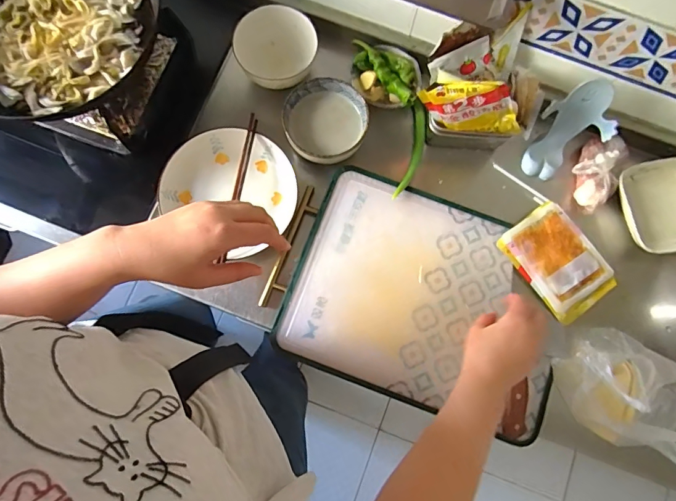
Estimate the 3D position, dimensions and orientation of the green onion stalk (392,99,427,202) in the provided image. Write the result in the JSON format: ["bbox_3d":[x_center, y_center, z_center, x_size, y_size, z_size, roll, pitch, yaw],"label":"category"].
[{"bbox_3d":[0.117,-0.152,0.659,0.034,0.034,0.155,12,79,1],"label":"green onion stalk"}]

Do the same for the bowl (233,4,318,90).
[{"bbox_3d":[-0.094,-0.307,0.643,0.121,0.051,0.112,0,79,-1],"label":"bowl"}]

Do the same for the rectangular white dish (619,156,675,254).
[{"bbox_3d":[0.504,-0.065,0.655,0.136,0.048,0.140,-11,80,-3],"label":"rectangular white dish"}]

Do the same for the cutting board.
[{"bbox_3d":[0.133,0.070,0.622,0.387,0.012,0.301,20,79,2],"label":"cutting board"}]

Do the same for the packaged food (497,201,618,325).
[{"bbox_3d":[0.324,0.016,0.625,0.111,0.024,0.155,-34,82,-7],"label":"packaged food"}]

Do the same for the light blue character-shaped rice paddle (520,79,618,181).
[{"bbox_3d":[0.340,-0.174,0.626,0.093,0.160,0.033,28,55,4],"label":"light blue character-shaped rice paddle"}]

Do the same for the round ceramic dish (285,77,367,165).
[{"bbox_3d":[-0.019,-0.189,0.639,0.119,0.049,0.123,0,79,-1],"label":"round ceramic dish"}]

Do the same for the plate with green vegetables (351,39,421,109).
[{"bbox_3d":[0.076,-0.277,0.664,0.103,0.046,0.104,0,79,-1],"label":"plate with green vegetables"}]

